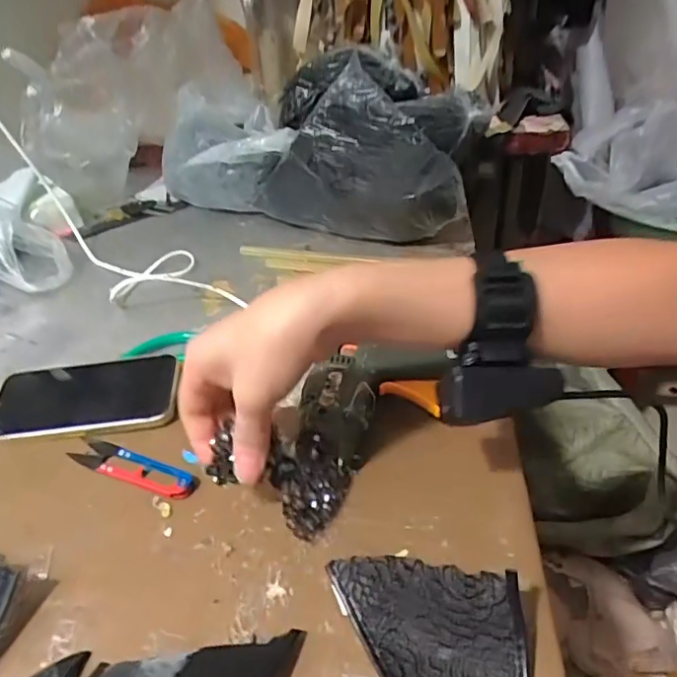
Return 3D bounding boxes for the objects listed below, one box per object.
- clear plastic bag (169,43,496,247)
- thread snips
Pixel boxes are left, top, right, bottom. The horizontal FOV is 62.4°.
[{"bbox_3d":[-0.016,-0.299,0.845,0.463,0.193,0.334,14,38,26],"label":"clear plastic bag"},{"bbox_3d":[-0.157,0.097,0.423,0.114,0.006,0.025,13,38,24],"label":"thread snips"}]

